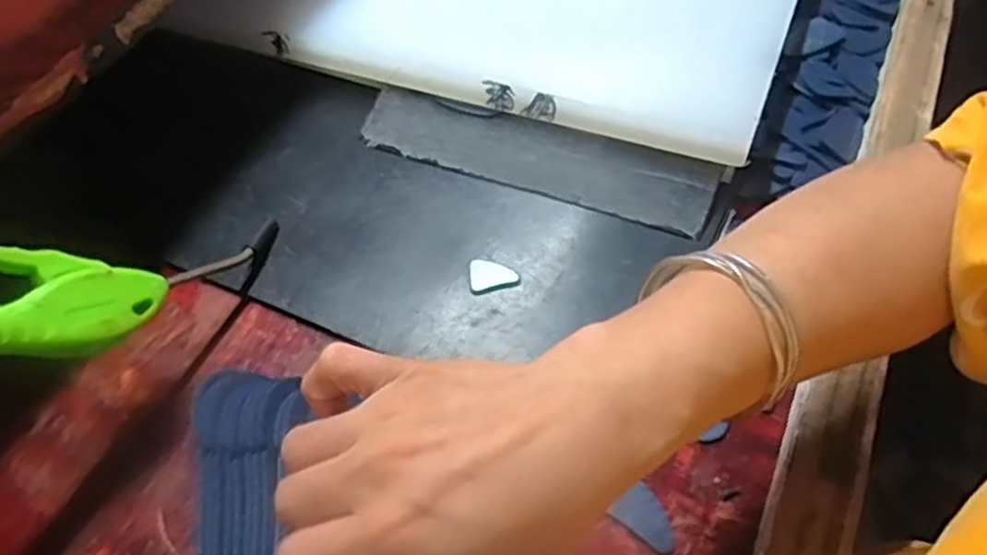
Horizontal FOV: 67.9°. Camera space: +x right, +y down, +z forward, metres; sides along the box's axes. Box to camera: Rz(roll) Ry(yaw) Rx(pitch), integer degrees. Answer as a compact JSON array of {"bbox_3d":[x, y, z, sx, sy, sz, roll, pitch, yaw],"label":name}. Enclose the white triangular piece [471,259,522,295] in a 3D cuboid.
[{"bbox_3d":[-0.001,-0.003,0.433,0.028,0.004,0.023,-14,56,-5],"label":"white triangular piece"}]

